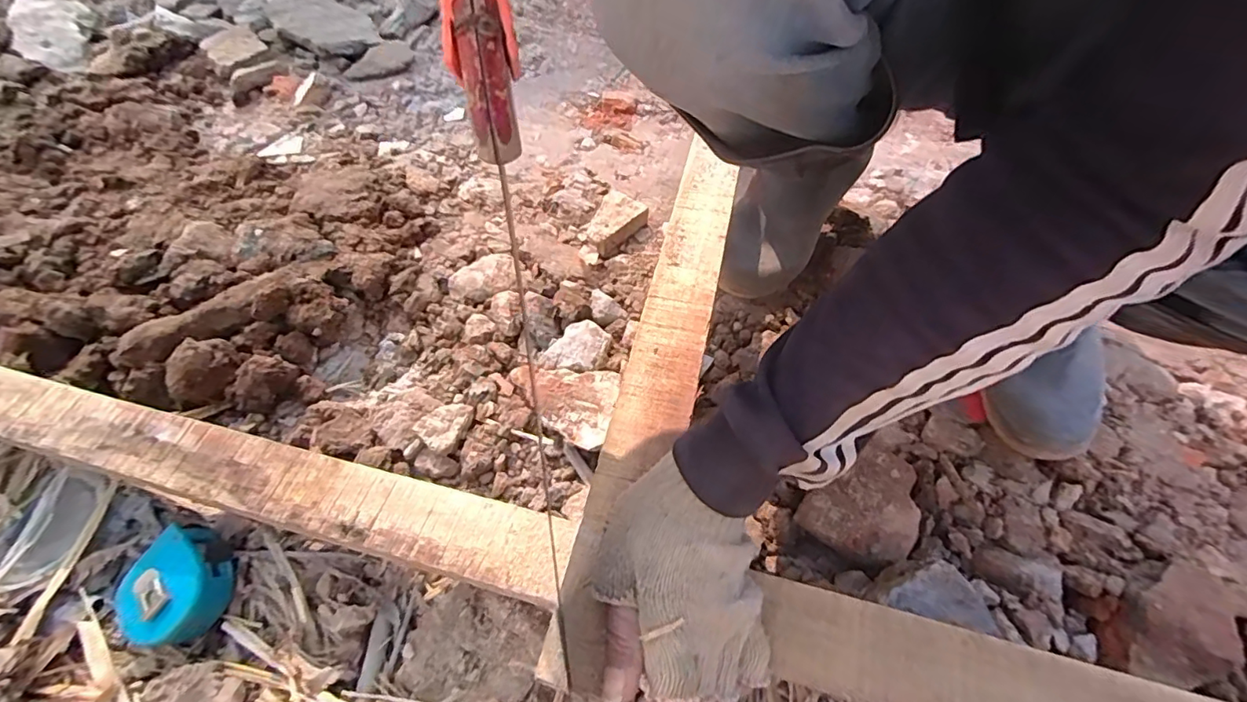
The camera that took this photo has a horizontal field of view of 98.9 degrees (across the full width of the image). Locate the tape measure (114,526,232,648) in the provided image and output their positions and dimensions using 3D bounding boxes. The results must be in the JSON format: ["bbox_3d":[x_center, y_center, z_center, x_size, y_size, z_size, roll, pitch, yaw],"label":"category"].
[{"bbox_3d":[-0.360,0.188,0.426,0.075,0.036,0.088,28,62,17],"label":"tape measure"}]

